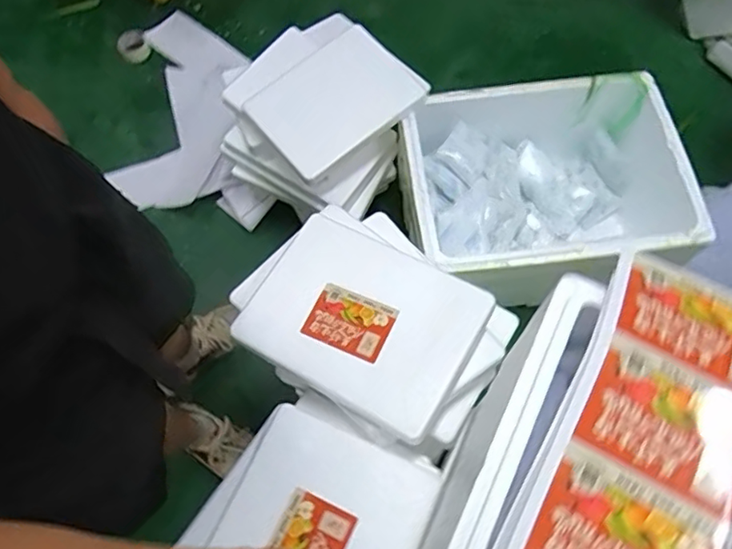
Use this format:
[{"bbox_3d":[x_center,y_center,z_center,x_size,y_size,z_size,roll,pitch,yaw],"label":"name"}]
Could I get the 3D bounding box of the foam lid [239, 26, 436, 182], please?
[{"bbox_3d":[-0.065,-0.413,1.349,0.390,0.033,0.260,-40,77,-21],"label":"foam lid"}]

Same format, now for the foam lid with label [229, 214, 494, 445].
[{"bbox_3d":[-0.012,0.066,0.917,0.352,0.021,0.258,26,67,20],"label":"foam lid with label"}]

